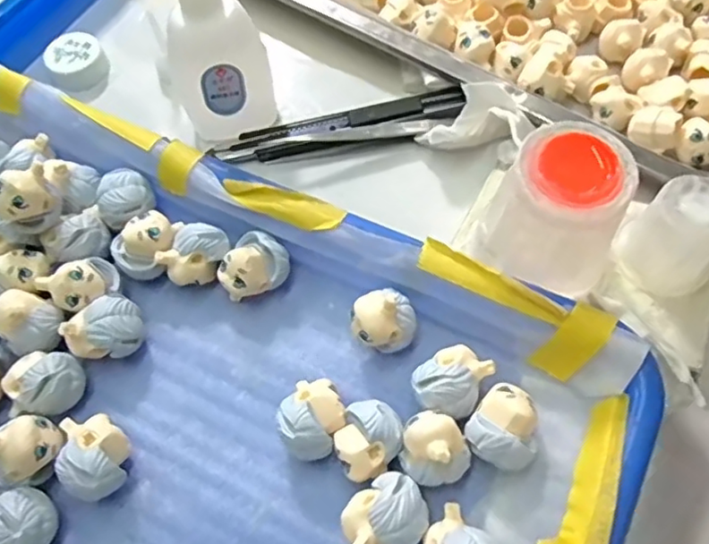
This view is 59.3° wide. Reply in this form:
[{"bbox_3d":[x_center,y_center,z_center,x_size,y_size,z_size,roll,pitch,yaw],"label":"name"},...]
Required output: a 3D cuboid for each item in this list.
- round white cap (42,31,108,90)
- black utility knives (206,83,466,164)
[{"bbox_3d":[-0.143,-0.109,0.322,0.028,0.011,0.030,-1,63,2],"label":"round white cap"},{"bbox_3d":[-0.006,-0.068,0.297,0.118,0.012,0.022,-11,63,-4],"label":"black utility knives"}]

